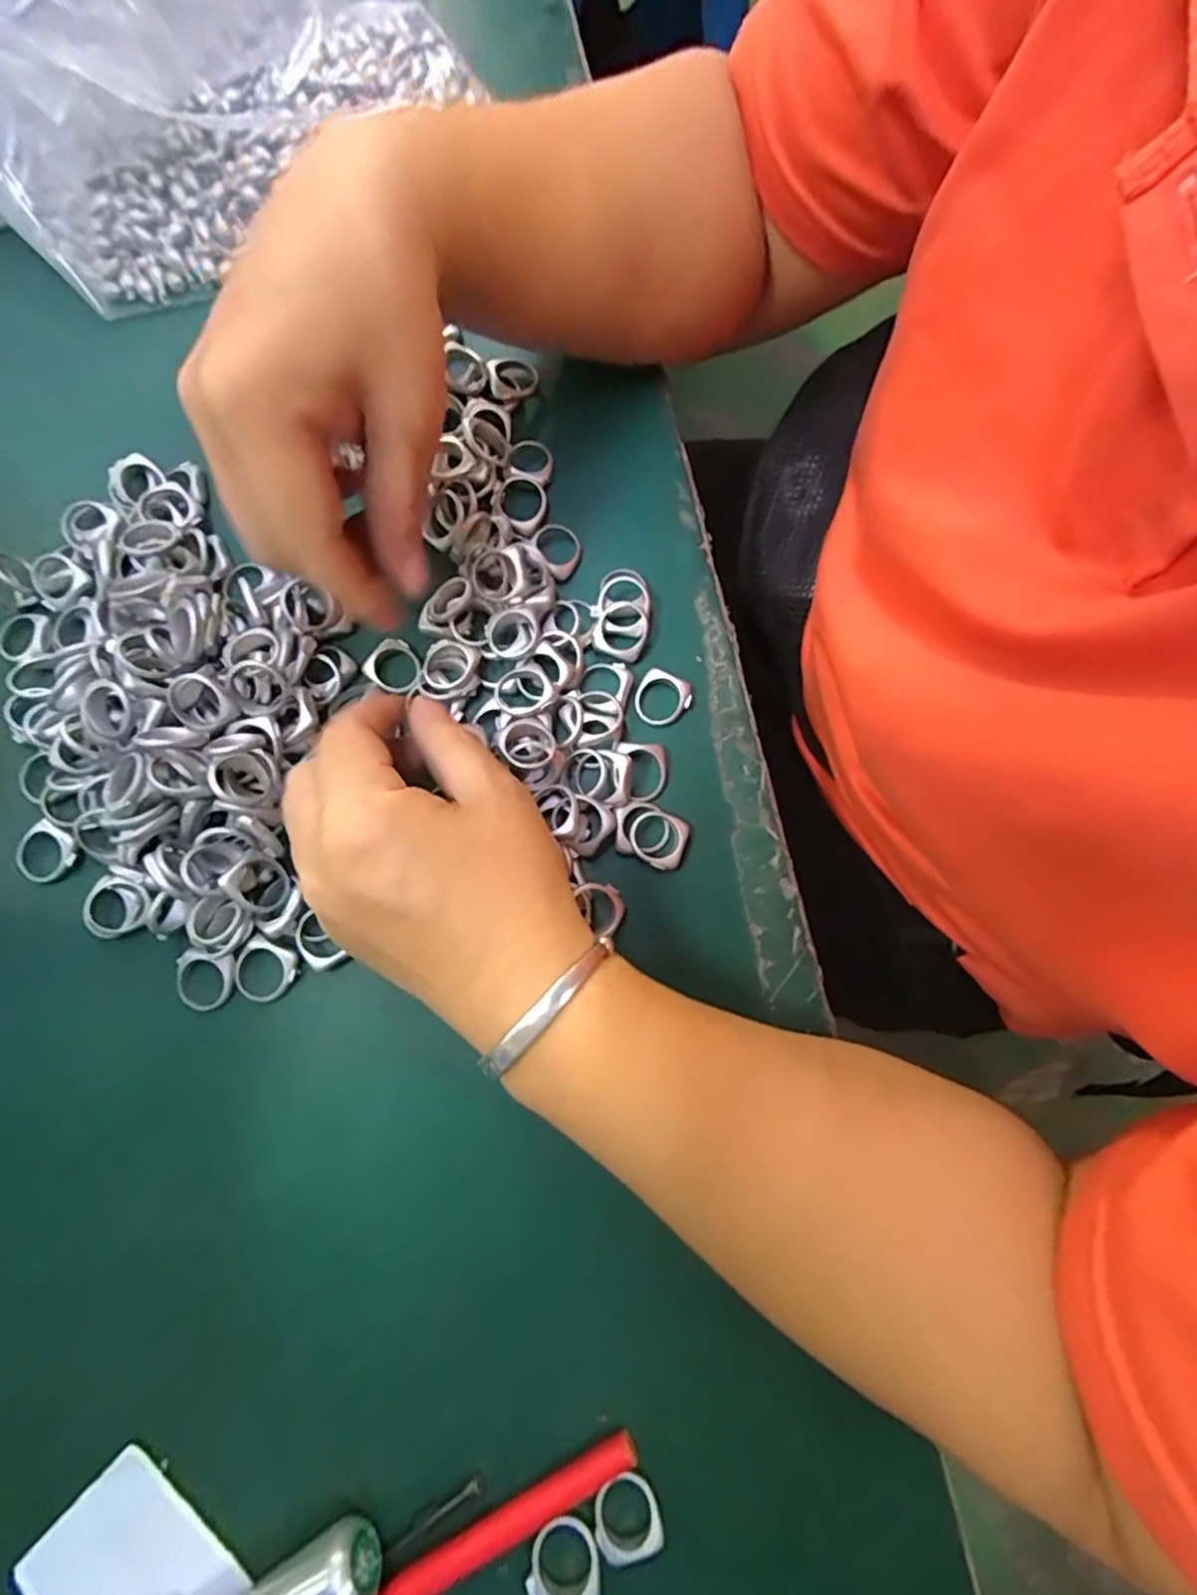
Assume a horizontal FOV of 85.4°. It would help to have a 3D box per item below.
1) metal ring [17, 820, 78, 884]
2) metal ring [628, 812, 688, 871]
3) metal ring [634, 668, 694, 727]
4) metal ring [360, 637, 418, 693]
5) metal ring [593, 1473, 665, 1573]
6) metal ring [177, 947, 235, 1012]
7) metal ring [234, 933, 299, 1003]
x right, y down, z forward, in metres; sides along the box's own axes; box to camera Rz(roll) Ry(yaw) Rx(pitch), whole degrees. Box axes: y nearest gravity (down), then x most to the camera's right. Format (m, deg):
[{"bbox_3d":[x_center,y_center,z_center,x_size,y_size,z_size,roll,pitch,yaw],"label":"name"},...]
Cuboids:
[{"bbox_3d":[-0.215,0.022,0.252,0.023,0.004,0.023,0,79,0],"label":"metal ring"},{"bbox_3d":[0.023,0.016,0.247,0.022,0.005,0.020,0,79,0],"label":"metal ring"},{"bbox_3d":[0.025,-0.039,0.259,0.021,0.004,0.022,0,79,0],"label":"metal ring"},{"bbox_3d":[-0.084,-0.053,0.263,0.020,0.004,0.022,0,79,0],"label":"metal ring"},{"bbox_3d":[0.008,0.226,0.202,0.021,0.004,0.018,-28,80,-5],"label":"metal ring"},{"bbox_3d":[-0.146,0.068,0.241,0.021,0.004,0.022,0,79,0],"label":"metal ring"},{"bbox_3d":[-0.124,0.065,0.240,0.022,0.004,0.023,0,79,0],"label":"metal ring"}]

